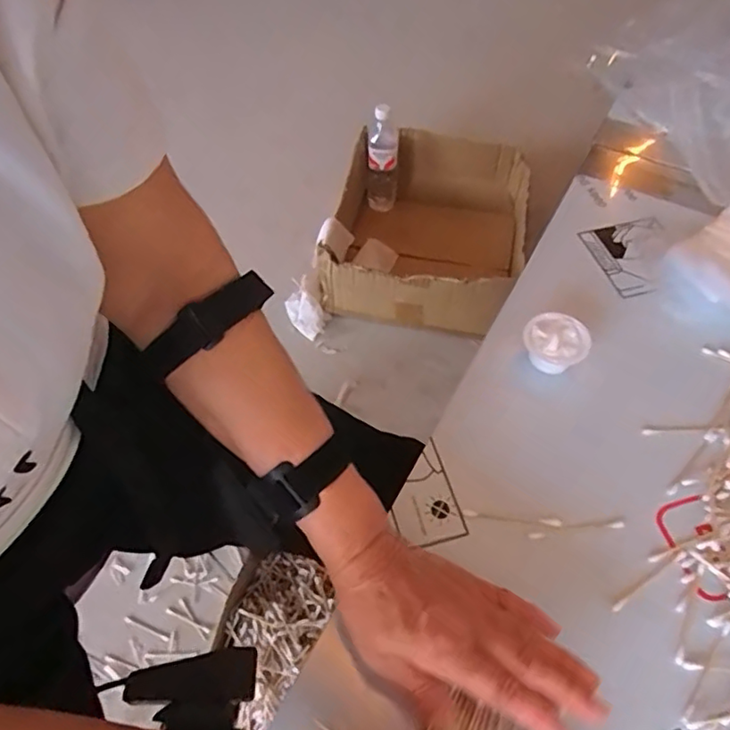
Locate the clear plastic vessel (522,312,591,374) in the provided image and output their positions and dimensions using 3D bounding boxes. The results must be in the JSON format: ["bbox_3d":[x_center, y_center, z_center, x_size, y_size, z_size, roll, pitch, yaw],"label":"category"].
[{"bbox_3d":[0.163,-0.014,0.503,0.052,0.039,0.053,27,60,18],"label":"clear plastic vessel"}]

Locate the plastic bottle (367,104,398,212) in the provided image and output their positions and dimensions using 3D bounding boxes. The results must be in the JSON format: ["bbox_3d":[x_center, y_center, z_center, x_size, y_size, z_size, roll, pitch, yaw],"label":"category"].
[{"bbox_3d":[0.036,-0.428,1.223,0.068,0.208,0.070,0,56,2],"label":"plastic bottle"}]

